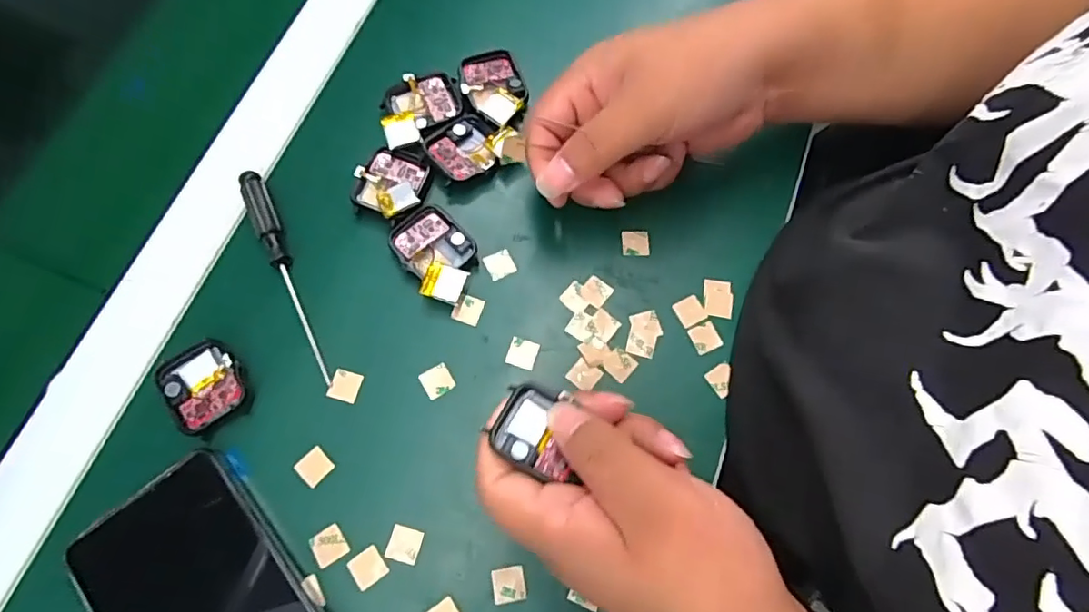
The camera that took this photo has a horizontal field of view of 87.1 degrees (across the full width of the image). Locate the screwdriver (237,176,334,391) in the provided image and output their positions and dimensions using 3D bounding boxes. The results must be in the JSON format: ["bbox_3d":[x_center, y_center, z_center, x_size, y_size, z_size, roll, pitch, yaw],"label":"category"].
[{"bbox_3d":[-0.141,-0.019,0.315,0.013,0.016,0.129,-25,73,-10],"label":"screwdriver"}]

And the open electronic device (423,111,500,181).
[{"bbox_3d":[-0.047,-0.094,0.341,0.042,0.007,0.042,41,75,12],"label":"open electronic device"}]

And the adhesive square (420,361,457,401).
[{"bbox_3d":[-0.057,0.040,0.306,0.015,0.004,0.016,-32,75,-12],"label":"adhesive square"}]

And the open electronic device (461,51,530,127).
[{"bbox_3d":[-0.031,-0.134,0.352,0.037,0.013,0.057,-12,71,-6],"label":"open electronic device"}]

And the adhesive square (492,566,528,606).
[{"bbox_3d":[-0.017,0.134,0.276,0.016,0.004,0.015,-8,71,-4],"label":"adhesive square"}]

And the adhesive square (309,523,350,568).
[{"bbox_3d":[-0.105,0.117,0.278,0.016,0.004,0.015,-32,74,-12],"label":"adhesive square"}]

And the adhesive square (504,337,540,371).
[{"bbox_3d":[-0.012,0.026,0.313,0.016,0.004,0.016,17,72,4],"label":"adhesive square"}]

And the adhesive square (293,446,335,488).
[{"bbox_3d":[-0.117,0.081,0.290,0.015,0.004,0.016,43,75,12],"label":"adhesive square"}]

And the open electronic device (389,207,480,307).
[{"bbox_3d":[-0.058,-0.028,0.321,0.039,0.016,0.057,-31,74,-11],"label":"open electronic device"}]

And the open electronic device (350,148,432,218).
[{"bbox_3d":[-0.089,-0.071,0.329,0.041,0.013,0.043,10,71,2],"label":"open electronic device"}]

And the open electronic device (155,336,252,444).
[{"bbox_3d":[-0.175,0.042,0.296,0.038,0.010,0.047,-36,75,-13],"label":"open electronic device"}]

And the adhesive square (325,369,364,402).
[{"bbox_3d":[-0.106,0.042,0.303,0.015,0.004,0.016,15,71,4],"label":"adhesive square"}]

